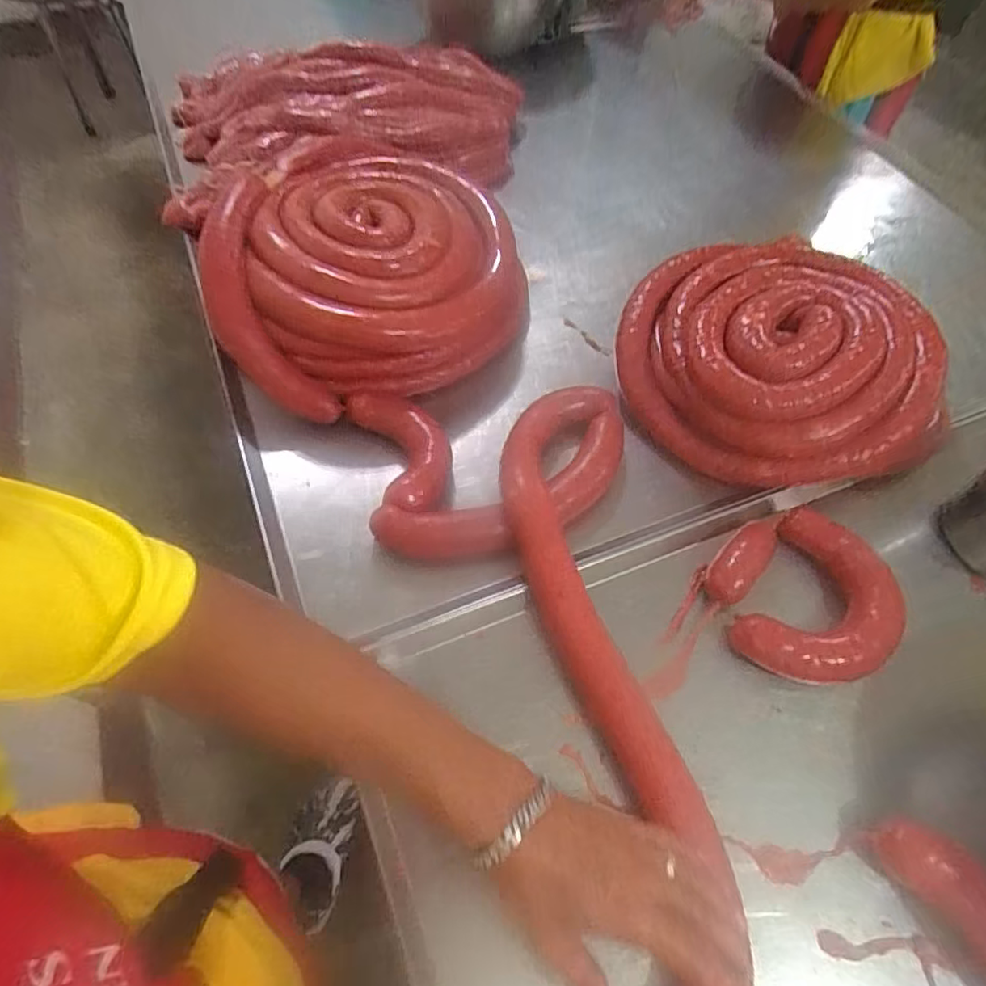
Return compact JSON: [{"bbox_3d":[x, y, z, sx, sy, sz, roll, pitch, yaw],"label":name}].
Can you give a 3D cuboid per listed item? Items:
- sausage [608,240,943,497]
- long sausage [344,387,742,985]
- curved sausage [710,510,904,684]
[{"bbox_3d":[0.290,-0.141,0.624,0.278,0.113,0.282,1,57,-2],"label":"sausage"},{"bbox_3d":[0.058,0.160,0.446,0.238,0.050,0.646,-10,58,-9],"label":"long sausage"},{"bbox_3d":[0.266,0.089,0.516,0.141,0.041,0.143,1,57,-2],"label":"curved sausage"}]

